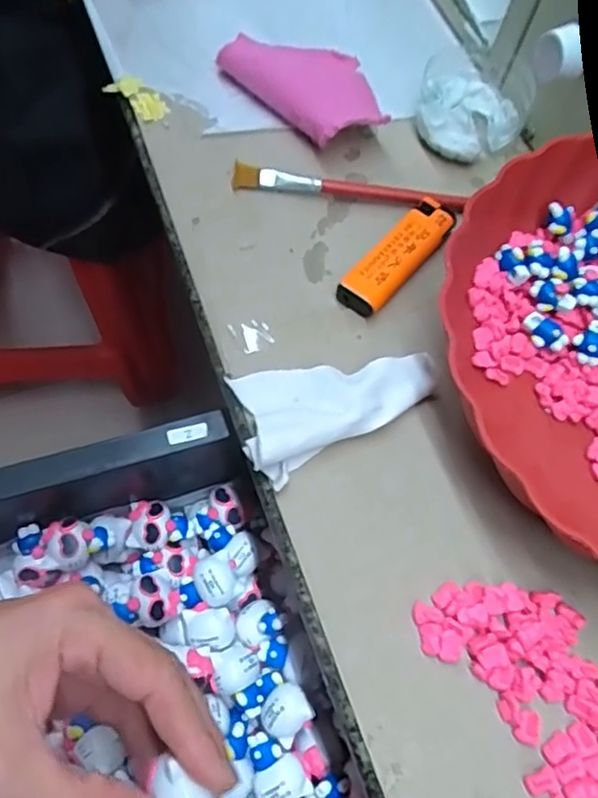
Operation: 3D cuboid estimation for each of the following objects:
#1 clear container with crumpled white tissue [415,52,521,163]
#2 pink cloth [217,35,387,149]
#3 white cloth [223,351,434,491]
[{"bbox_3d":[0.102,-0.173,0.380,0.060,0.025,0.059,8,64,-1],"label":"clear container with crumpled white tissue"},{"bbox_3d":[0.005,-0.187,0.381,0.055,0.021,0.103,-38,73,-20],"label":"pink cloth"},{"bbox_3d":[0.014,-0.005,0.298,0.095,0.021,0.053,-28,70,-17],"label":"white cloth"}]

